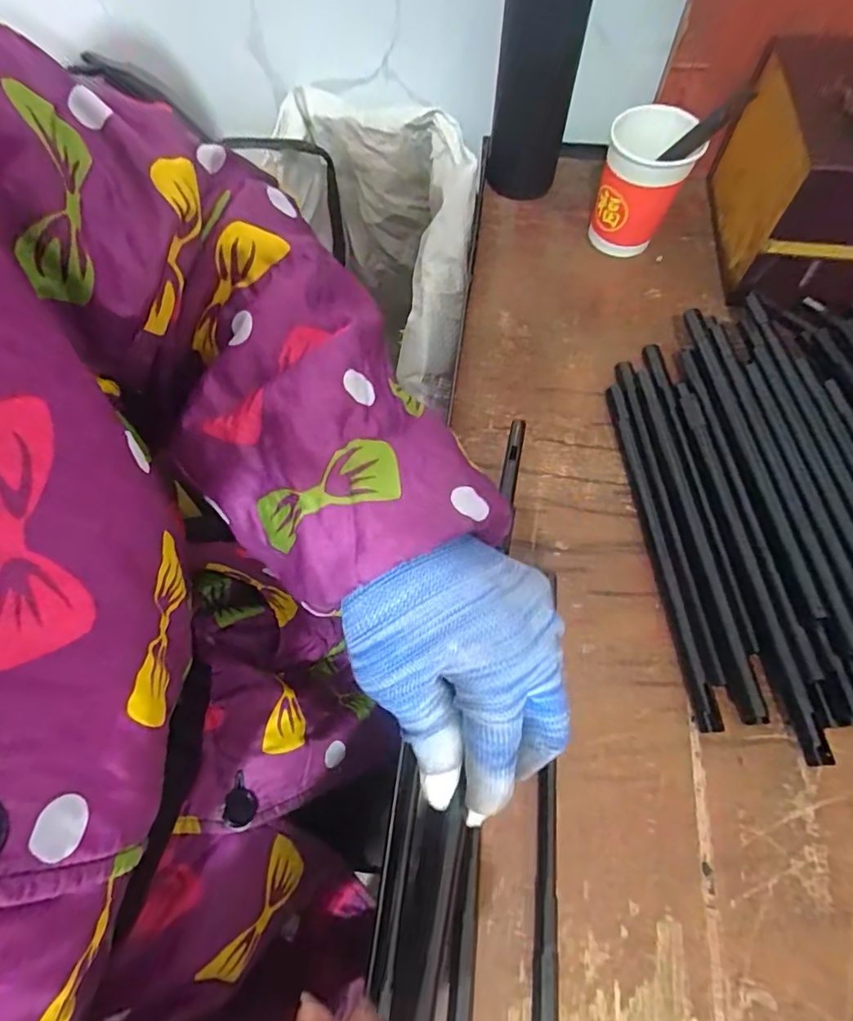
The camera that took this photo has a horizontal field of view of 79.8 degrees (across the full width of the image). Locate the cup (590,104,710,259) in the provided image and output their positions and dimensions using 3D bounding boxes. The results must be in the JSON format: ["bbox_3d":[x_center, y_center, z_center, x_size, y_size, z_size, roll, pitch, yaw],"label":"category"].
[{"bbox_3d":[0.174,-0.264,0.419,0.063,0.088,0.063,-1,63,1],"label":"cup"}]

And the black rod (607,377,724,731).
[{"bbox_3d":[0.147,0.015,0.324,0.015,0.008,0.228,-4,63,-1],"label":"black rod"}]

